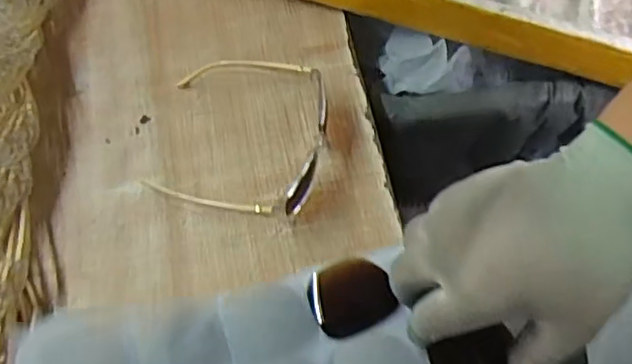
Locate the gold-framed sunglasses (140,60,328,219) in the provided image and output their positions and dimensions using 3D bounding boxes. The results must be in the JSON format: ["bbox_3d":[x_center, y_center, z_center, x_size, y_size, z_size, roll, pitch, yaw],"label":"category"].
[{"bbox_3d":[-0.065,-0.041,0.550,0.147,0.046,0.144,13,65,7],"label":"gold-framed sunglasses"}]

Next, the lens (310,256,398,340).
[{"bbox_3d":[0.022,0.072,0.410,0.052,0.010,0.047,-22,66,-9],"label":"lens"}]

